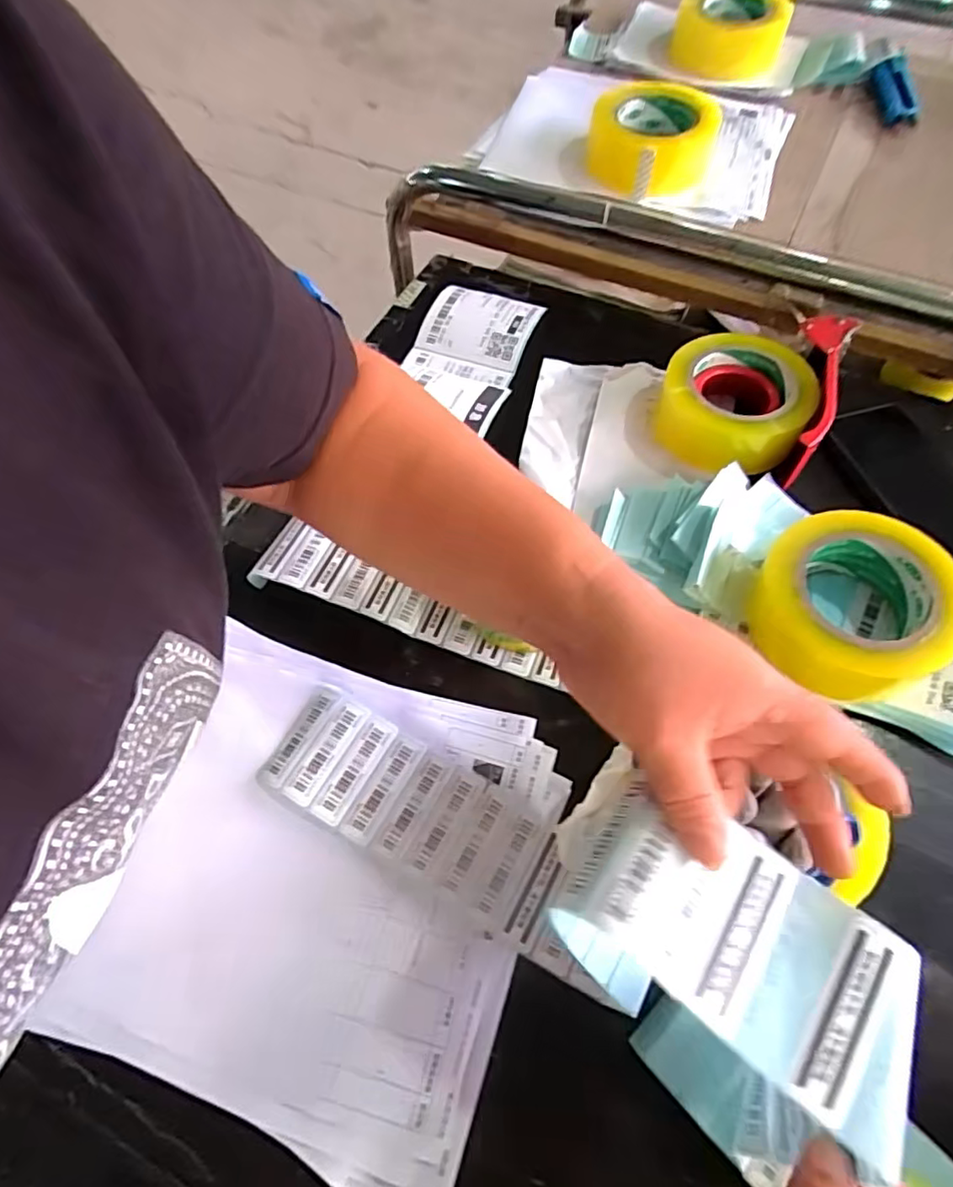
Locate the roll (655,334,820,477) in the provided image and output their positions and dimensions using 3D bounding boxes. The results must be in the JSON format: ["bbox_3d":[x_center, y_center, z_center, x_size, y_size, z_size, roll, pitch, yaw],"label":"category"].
[{"bbox_3d":[0.205,-0.154,0.497,0.110,0.044,0.115,-1,62,2],"label":"roll"}]

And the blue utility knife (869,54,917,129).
[{"bbox_3d":[0.479,-0.574,0.710,0.036,0.023,0.112,2,62,4],"label":"blue utility knife"}]

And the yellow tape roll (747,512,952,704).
[{"bbox_3d":[0.244,0.011,0.404,0.116,0.049,0.127,-1,62,2],"label":"yellow tape roll"}]

